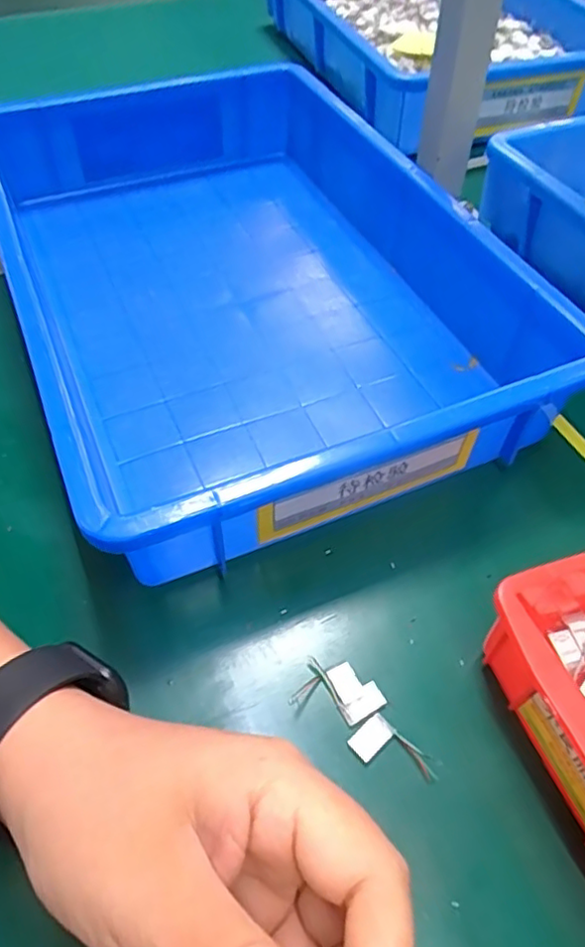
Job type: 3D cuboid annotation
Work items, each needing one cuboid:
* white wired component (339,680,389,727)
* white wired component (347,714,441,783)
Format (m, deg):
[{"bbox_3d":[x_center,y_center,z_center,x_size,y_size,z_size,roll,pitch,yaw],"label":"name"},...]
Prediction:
[{"bbox_3d":[0.033,0.106,0.283,0.020,0.004,0.011,-27,57,-19],"label":"white wired component"},{"bbox_3d":[0.045,0.124,0.271,0.038,0.004,0.020,32,59,23],"label":"white wired component"}]

